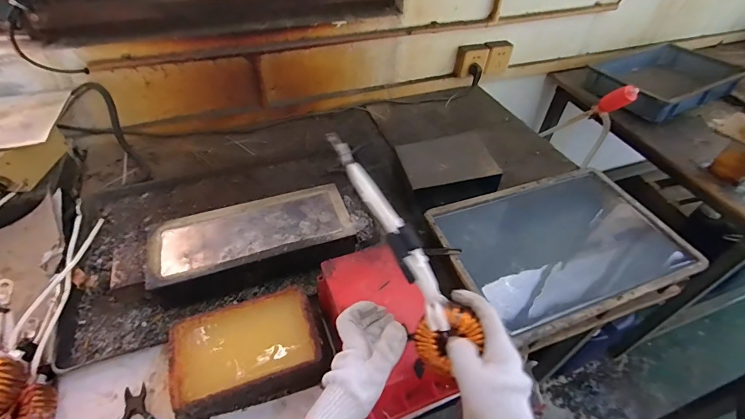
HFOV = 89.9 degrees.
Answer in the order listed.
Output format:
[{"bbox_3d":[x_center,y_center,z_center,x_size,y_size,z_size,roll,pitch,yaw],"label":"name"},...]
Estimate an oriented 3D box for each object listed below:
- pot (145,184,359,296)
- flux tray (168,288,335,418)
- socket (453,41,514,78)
[{"bbox_3d":[-0.208,0.064,0.677,0.337,0.086,0.150,-15,49,-16],"label":"pot"},{"bbox_3d":[-0.179,0.211,0.560,0.215,0.063,0.137,-11,48,-13],"label":"flux tray"},{"bbox_3d":[0.348,-0.468,1.163,0.185,0.090,0.041,-16,50,-18],"label":"socket"}]

